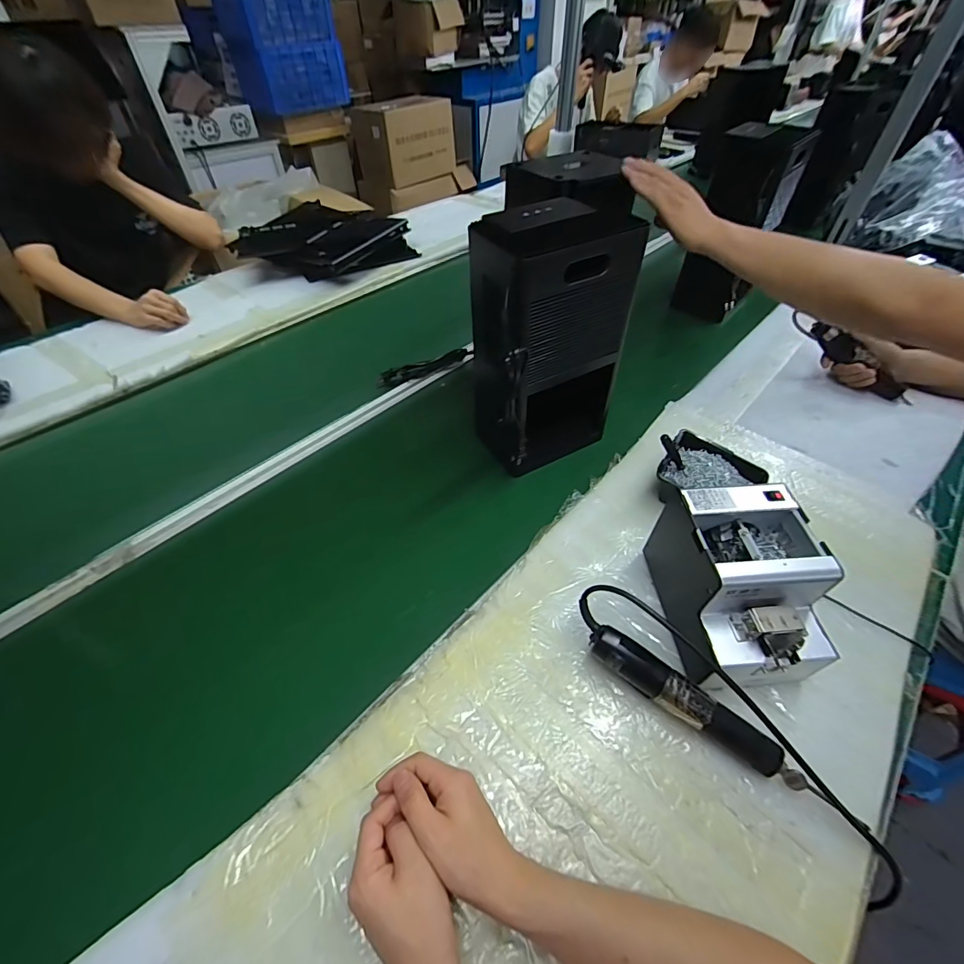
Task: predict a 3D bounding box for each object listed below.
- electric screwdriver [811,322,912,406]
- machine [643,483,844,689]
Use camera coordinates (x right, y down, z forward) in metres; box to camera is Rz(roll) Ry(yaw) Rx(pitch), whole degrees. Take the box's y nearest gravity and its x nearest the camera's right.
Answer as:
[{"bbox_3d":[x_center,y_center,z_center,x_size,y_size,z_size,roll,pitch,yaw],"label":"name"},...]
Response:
[{"bbox_3d":[0.720,-0.227,0.849,0.211,0.052,0.048,42,56,-4],"label":"electric screwdriver"},{"bbox_3d":[0.289,0.115,0.498,0.132,0.145,0.180,-3,48,-1],"label":"machine"}]

